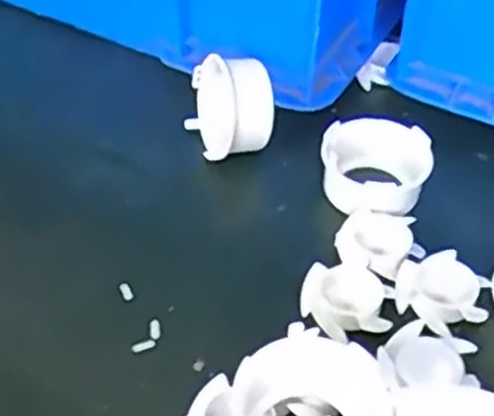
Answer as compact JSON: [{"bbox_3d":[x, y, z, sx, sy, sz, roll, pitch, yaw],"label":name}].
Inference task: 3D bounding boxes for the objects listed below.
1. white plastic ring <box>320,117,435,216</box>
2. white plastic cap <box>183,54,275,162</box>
[{"bbox_3d":[0.065,-0.020,0.380,0.053,0.024,0.050,0,46,0],"label":"white plastic ring"},{"bbox_3d":[-0.010,-0.054,0.407,0.026,0.053,0.055,-8,5,-32],"label":"white plastic cap"}]

